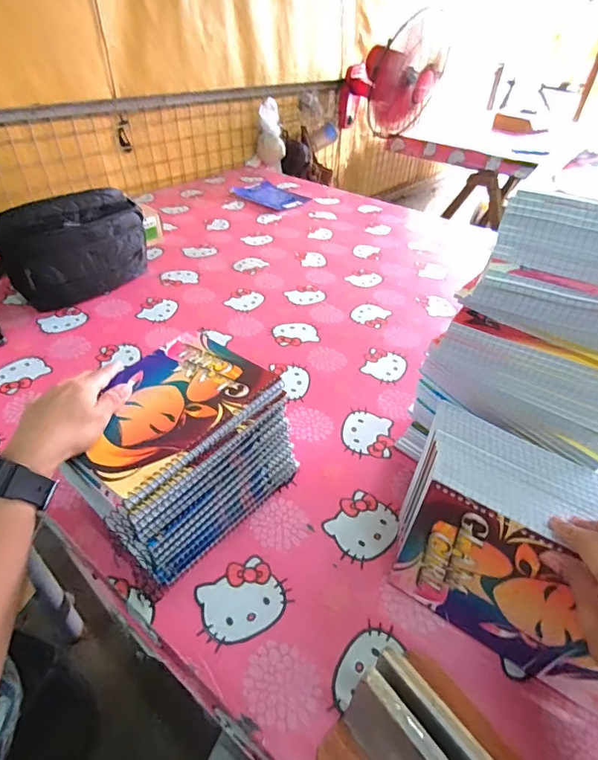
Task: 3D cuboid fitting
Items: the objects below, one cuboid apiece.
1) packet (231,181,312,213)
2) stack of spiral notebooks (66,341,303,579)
[{"bbox_3d":[-0.079,-0.578,1.337,0.208,0.028,0.194,24,44,25],"label":"packet"},{"bbox_3d":[-0.131,0.073,0.472,0.158,0.131,0.199,31,47,31],"label":"stack of spiral notebooks"}]

